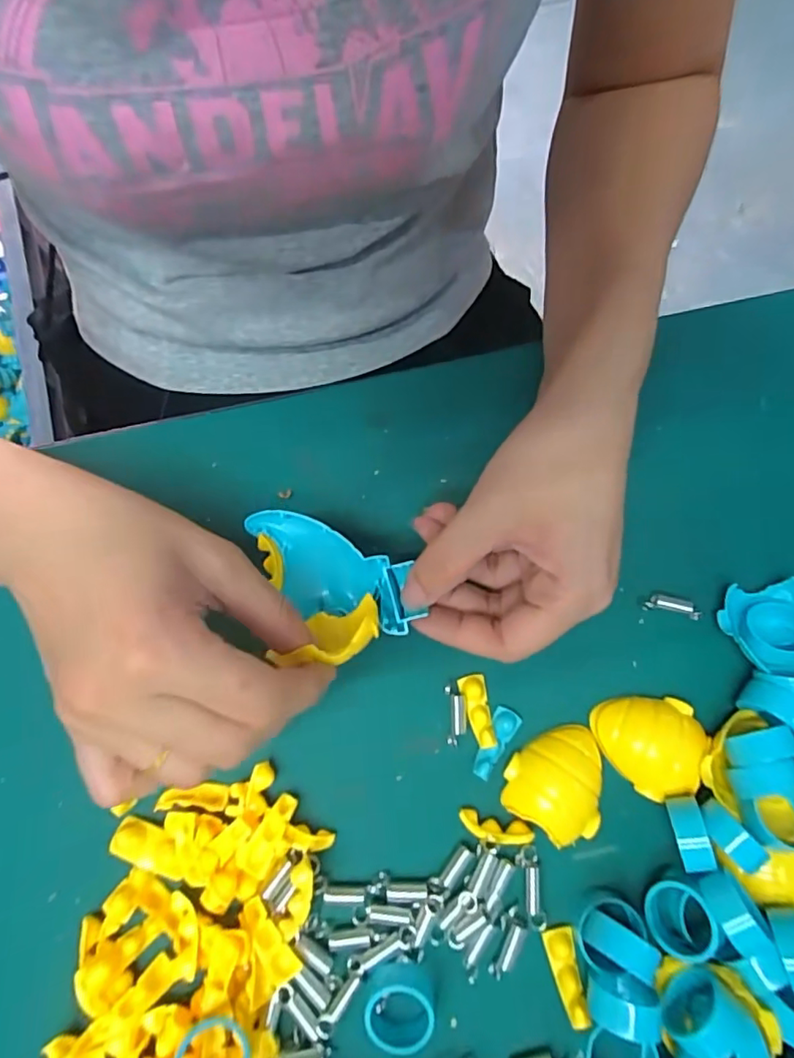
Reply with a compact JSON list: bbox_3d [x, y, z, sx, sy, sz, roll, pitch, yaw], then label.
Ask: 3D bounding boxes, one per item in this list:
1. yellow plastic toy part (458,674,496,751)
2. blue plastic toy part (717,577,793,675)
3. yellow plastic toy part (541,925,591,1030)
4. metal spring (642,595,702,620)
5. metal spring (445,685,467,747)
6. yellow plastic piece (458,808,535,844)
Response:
[{"bbox_3d":[0.034,0.076,0.231,0.011,0.006,0.030,-12,59,-2],"label":"yellow plastic toy part"},{"bbox_3d":[0.158,0.042,0.234,0.036,0.017,0.038,0,74,1],"label":"blue plastic toy part"},{"bbox_3d":[0.064,0.167,0.206,0.011,0.006,0.030,-11,61,-2],"label":"yellow plastic toy part"},{"bbox_3d":[0.121,0.034,0.243,0.024,0.007,0.007,10,75,3],"label":"metal spring"},{"bbox_3d":[0.025,0.079,0.232,0.008,0.005,0.023,-2,74,0],"label":"metal spring"},{"bbox_3d":[0.039,0.119,0.219,0.029,0.005,0.009,11,75,4],"label":"yellow plastic piece"}]

